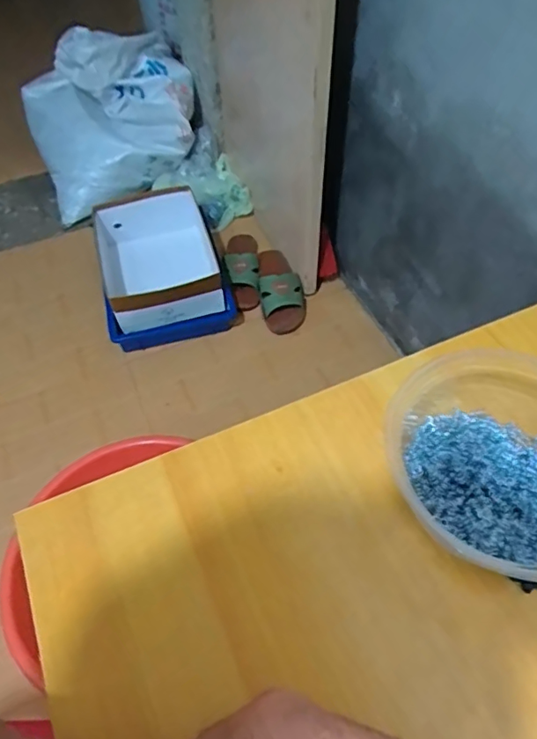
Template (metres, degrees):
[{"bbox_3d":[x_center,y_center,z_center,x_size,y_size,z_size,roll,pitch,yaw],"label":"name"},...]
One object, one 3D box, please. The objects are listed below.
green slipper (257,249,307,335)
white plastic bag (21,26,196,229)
[{"bbox_3d":[0.026,-0.178,1.108,0.091,0.079,0.220,-5,54,-3],"label":"green slipper"},{"bbox_3d":[-0.385,-0.623,1.308,0.393,0.297,0.323,-20,56,-13],"label":"white plastic bag"}]

